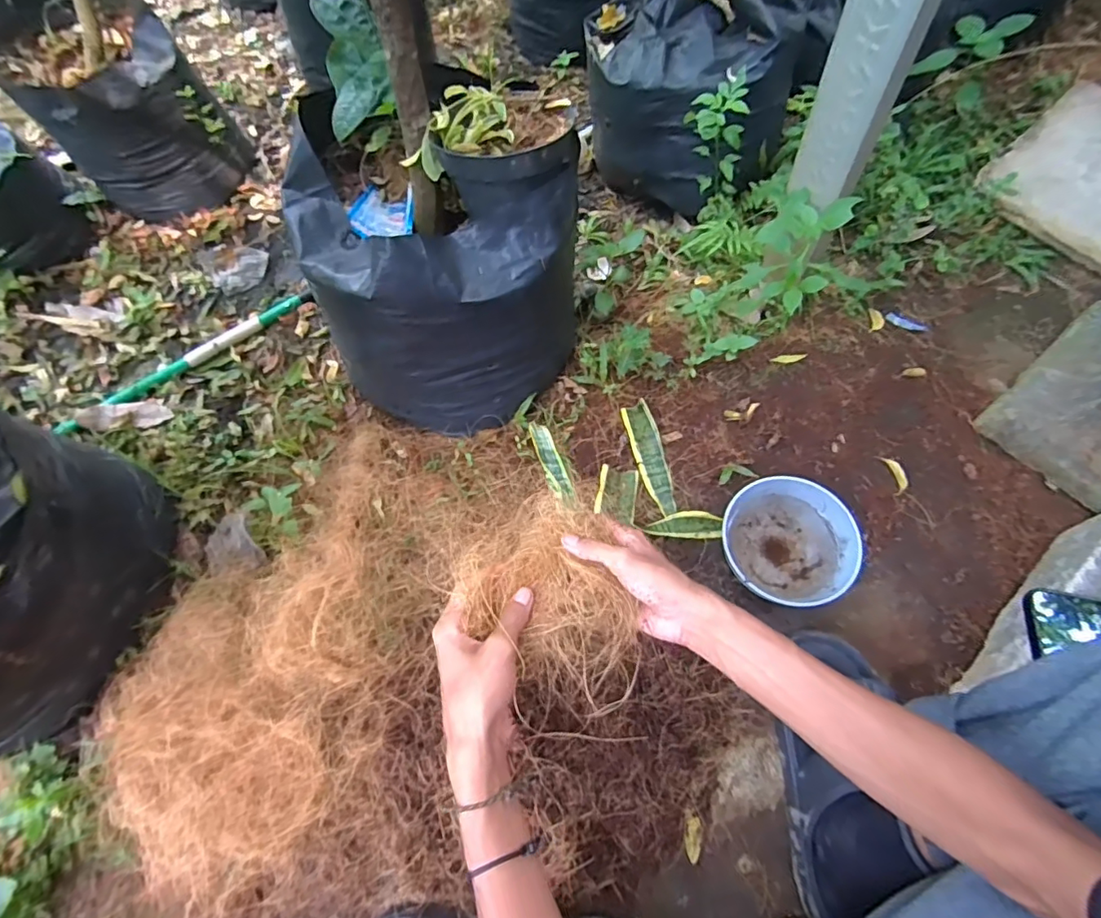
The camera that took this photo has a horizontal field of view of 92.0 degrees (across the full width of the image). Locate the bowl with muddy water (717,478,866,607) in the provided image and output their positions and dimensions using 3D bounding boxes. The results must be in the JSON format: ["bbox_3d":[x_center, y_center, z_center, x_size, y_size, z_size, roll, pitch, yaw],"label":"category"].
[{"bbox_3d":[0.271,0.101,0.625,0.139,0.070,0.148,-2,66,3],"label":"bowl with muddy water"}]

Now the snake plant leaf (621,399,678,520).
[{"bbox_3d":[0.134,-0.004,0.712,0.040,0.012,0.165,-12,65,-1],"label":"snake plant leaf"}]

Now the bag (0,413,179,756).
[{"bbox_3d":[-0.634,0.134,0.544,0.308,0.222,0.338,-7,65,1],"label":"bag"}]

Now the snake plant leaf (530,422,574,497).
[{"bbox_3d":[0.000,-0.002,0.490,0.021,0.014,0.086,-18,66,-4],"label":"snake plant leaf"}]

